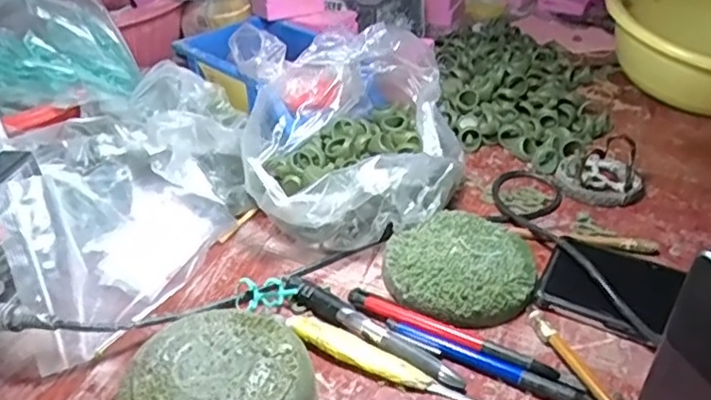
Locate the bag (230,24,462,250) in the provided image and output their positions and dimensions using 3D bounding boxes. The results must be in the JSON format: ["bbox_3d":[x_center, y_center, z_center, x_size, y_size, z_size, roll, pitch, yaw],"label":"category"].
[{"bbox_3d":[-0.002,-0.061,0.532,0.182,0.109,0.202,-7,36,-11],"label":"bag"}]

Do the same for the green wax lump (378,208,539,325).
[{"bbox_3d":[0.075,0.047,0.455,0.101,0.022,0.098,1,35,-1],"label":"green wax lump"}]

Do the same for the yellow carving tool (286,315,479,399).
[{"bbox_3d":[0.015,0.100,0.393,0.129,0.009,0.018,18,38,22],"label":"yellow carving tool"}]

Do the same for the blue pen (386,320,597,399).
[{"bbox_3d":[0.083,0.102,0.392,0.135,0.008,0.013,16,38,20],"label":"blue pen"}]

